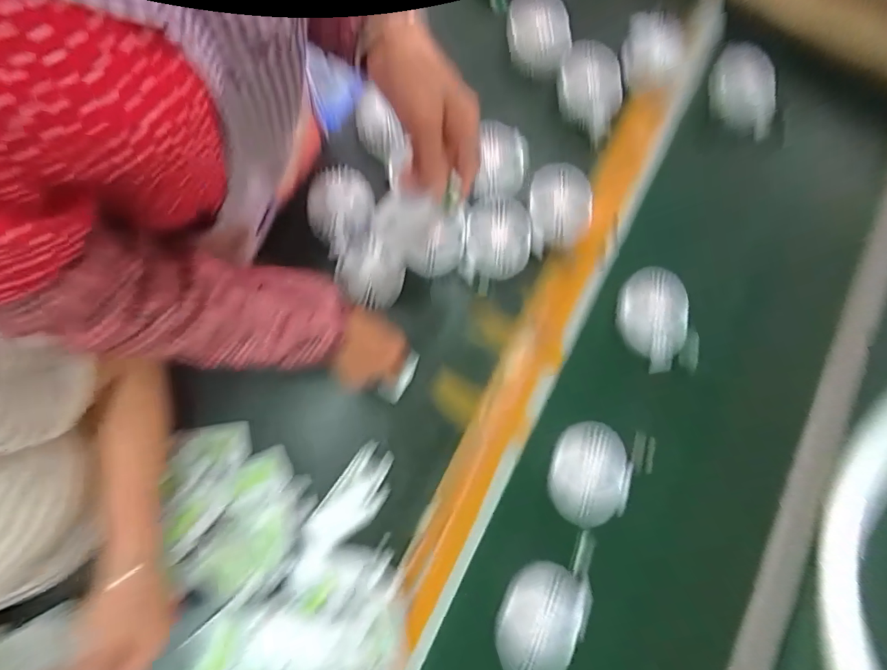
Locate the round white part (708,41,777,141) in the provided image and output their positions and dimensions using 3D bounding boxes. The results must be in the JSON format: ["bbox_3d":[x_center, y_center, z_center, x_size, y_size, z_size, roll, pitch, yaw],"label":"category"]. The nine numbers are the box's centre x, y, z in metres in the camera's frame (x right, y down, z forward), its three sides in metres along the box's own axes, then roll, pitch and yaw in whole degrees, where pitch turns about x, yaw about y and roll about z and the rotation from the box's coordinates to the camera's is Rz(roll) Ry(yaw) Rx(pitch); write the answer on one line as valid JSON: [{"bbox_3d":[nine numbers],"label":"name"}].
[{"bbox_3d":[0.484,-0.406,0.708,0.077,0.046,0.176,1,76,0],"label":"round white part"}]

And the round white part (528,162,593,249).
[{"bbox_3d":[0.164,-0.184,0.613,0.084,0.023,0.117,-2,76,-1],"label":"round white part"}]

